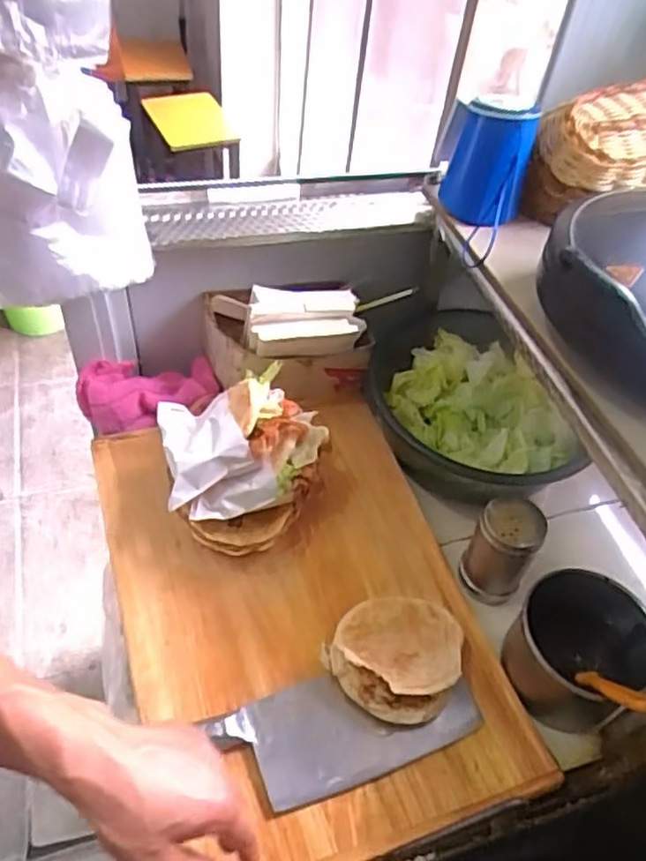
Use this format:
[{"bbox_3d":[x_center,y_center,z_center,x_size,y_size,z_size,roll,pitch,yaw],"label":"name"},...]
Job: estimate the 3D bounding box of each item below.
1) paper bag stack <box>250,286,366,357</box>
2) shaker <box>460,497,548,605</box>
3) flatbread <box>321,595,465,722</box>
[{"bbox_3d":[-0.019,-0.120,0.757,0.125,0.049,0.069,-7,50,-12],"label":"paper bag stack"},{"bbox_3d":[0.173,0.122,0.676,0.067,0.115,0.064,3,49,-3],"label":"shaker"},{"bbox_3d":[0.068,0.194,0.608,0.110,0.042,0.109,3,49,-3],"label":"flatbread"}]

